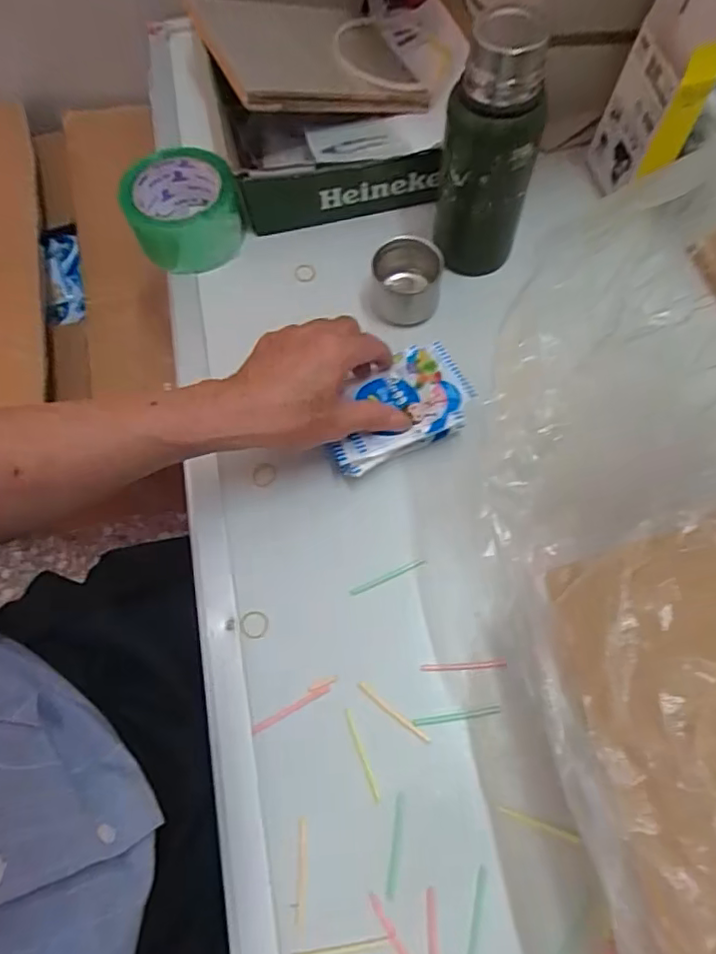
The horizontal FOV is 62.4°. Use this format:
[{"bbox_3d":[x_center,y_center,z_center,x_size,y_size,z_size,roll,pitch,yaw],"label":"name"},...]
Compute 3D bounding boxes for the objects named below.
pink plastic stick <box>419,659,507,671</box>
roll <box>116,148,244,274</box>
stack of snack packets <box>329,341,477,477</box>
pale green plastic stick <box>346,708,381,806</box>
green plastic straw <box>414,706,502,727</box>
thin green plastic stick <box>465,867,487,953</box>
[{"bbox_3d":[0.076,0.137,0.426,0.060,0.004,0.006,-4,67,2],"label":"pink plastic stick"},{"bbox_3d":[-0.165,-0.256,0.567,0.103,0.065,0.099,-1,67,3],"label":"roll"},{"bbox_3d":[0.028,-0.055,0.482,0.118,0.034,0.076,-26,68,-7],"label":"stack of snack packets"},{"bbox_3d":[0.003,0.192,0.408,0.005,0.004,0.061,-21,67,-6],"label":"pale green plastic stick"},{"bbox_3d":[0.069,0.167,0.413,0.061,0.004,0.005,-9,67,-1],"label":"green plastic straw"},{"bbox_3d":[0.073,0.279,0.369,0.006,0.004,0.061,13,68,9],"label":"thin green plastic stick"}]

